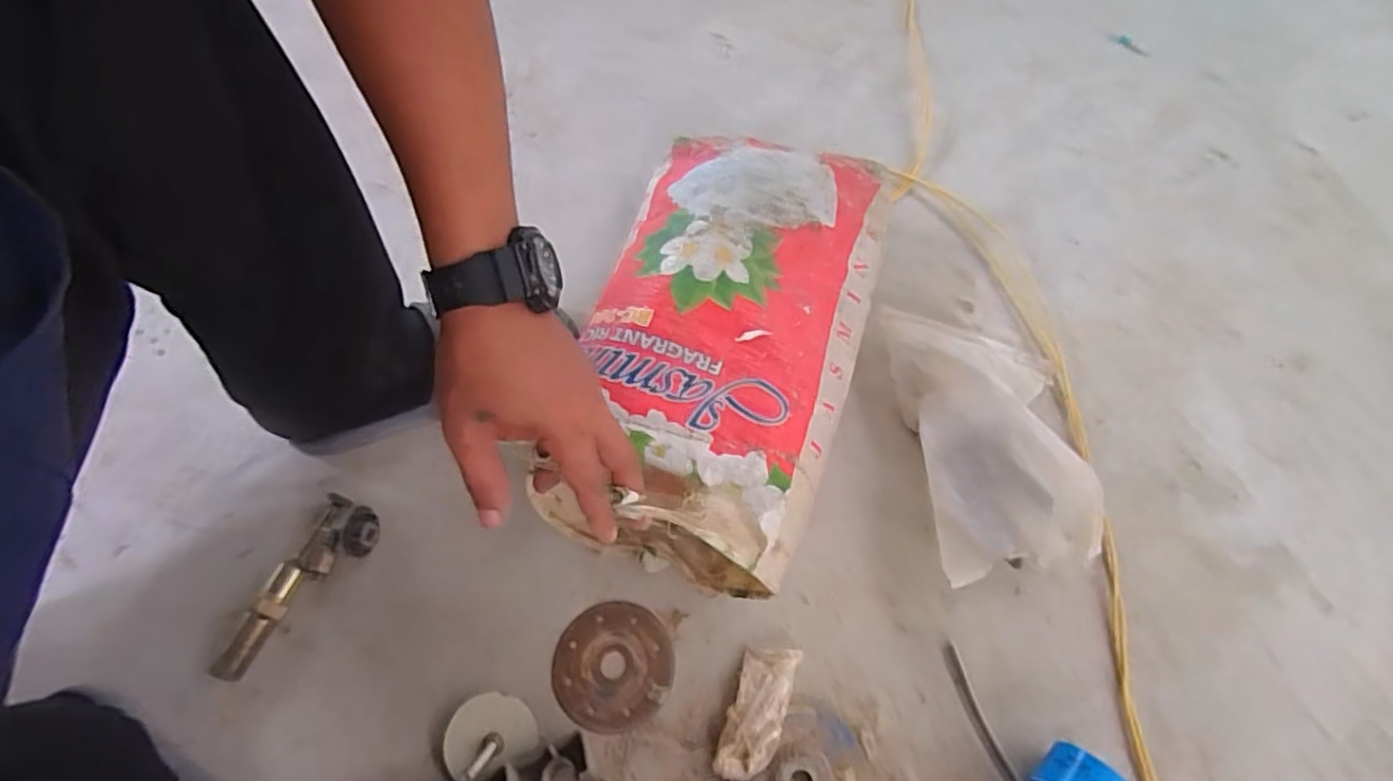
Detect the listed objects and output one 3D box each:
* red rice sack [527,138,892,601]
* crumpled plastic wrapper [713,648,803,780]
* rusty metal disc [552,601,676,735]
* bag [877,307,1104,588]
[{"bbox_3d":[0.025,-0.052,0.544,0.208,0.141,0.390,16,67,5],"label":"red rice sack"},{"bbox_3d":[0.044,0.230,0.486,0.038,0.022,0.093,18,66,9],"label":"crumpled plastic wrapper"},{"bbox_3d":[-0.063,0.207,0.508,0.088,0.004,0.088,-1,64,1],"label":"rusty metal disc"},{"bbox_3d":[0.245,0.028,0.544,0.138,0.080,0.231,-4,66,-3],"label":"bag"}]

